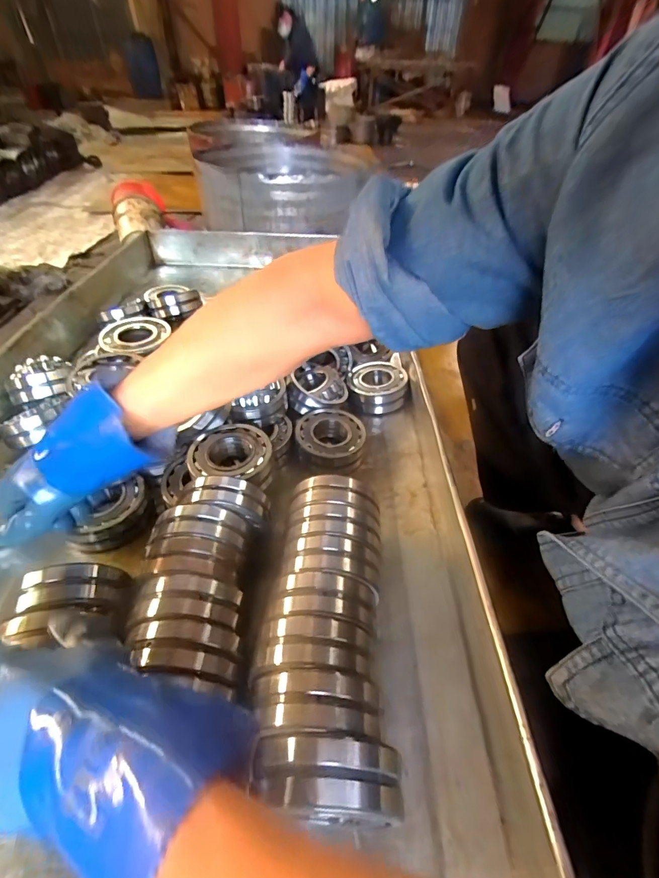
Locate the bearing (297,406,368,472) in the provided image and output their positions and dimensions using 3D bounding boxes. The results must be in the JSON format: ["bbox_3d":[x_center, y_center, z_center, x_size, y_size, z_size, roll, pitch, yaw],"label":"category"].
[{"bbox_3d":[0.002,0.005,0.668,0.110,0.048,0.123,9,44,7],"label":"bearing"}]

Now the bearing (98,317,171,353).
[{"bbox_3d":[-0.349,-0.183,0.688,0.120,0.024,0.108,14,45,12],"label":"bearing"}]

